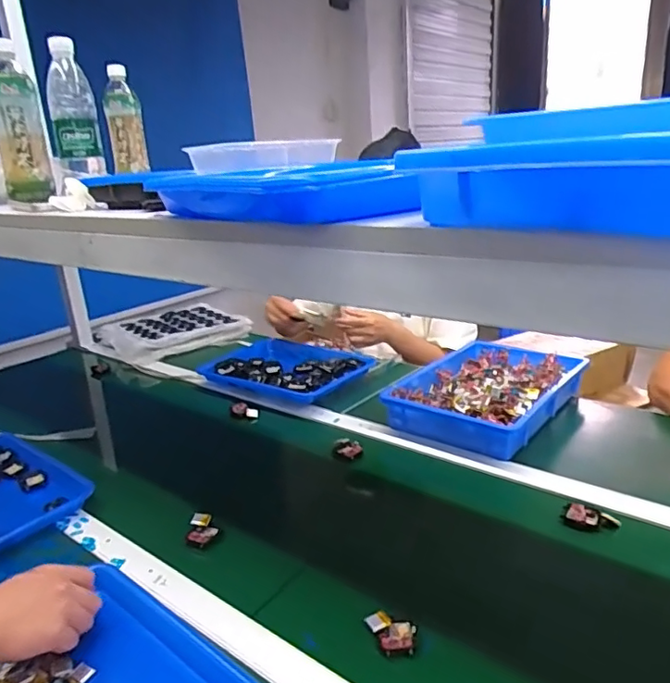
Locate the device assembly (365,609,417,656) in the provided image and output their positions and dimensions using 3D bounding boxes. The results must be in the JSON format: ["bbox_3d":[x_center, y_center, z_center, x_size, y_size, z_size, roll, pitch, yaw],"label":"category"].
[{"bbox_3d":[0.055,0.292,0.565,0.050,0.015,0.044,0,19,15],"label":"device assembly"}]

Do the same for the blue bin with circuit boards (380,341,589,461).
[{"bbox_3d":[0.276,0.091,1.039,0.268,0.066,0.348,9,23,37],"label":"blue bin with circuit boards"}]

